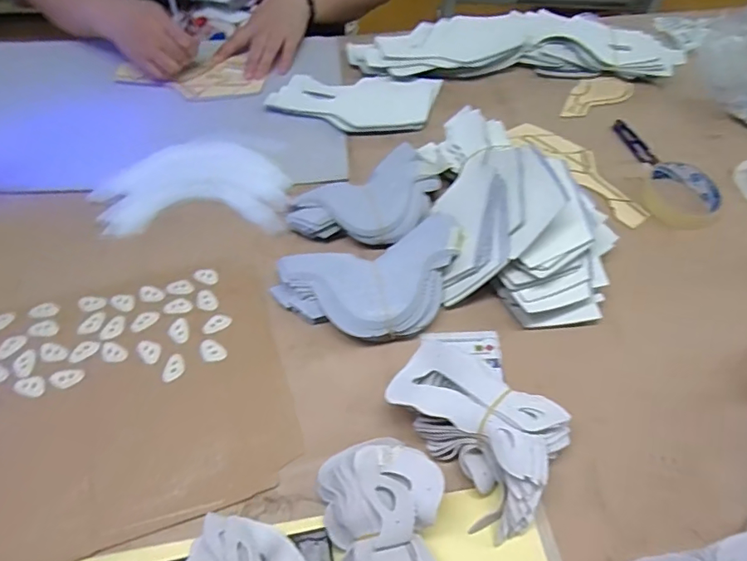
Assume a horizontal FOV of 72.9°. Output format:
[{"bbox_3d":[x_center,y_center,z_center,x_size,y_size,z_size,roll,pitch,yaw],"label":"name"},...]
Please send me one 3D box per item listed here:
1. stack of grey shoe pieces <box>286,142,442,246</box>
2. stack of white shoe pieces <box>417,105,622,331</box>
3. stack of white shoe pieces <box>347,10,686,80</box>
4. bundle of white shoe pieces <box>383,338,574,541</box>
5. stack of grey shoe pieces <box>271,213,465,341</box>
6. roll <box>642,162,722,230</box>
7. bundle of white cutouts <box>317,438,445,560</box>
[{"bbox_3d":[0.000,-0.085,0.550,0.172,0.035,0.112,-30,61,-19],"label":"stack of grey shoe pieces"},{"bbox_3d":[0.152,-0.083,0.525,0.181,0.086,0.256,-5,56,-4],"label":"stack of white shoe pieces"},{"bbox_3d":[0.199,-0.344,0.736,0.454,0.036,0.125,0,56,-1],"label":"stack of white shoe pieces"},{"bbox_3d":[0.092,0.103,0.411,0.121,0.062,0.159,-31,62,-20],"label":"bundle of white shoe pieces"},{"bbox_3d":[0.003,0.005,0.482,0.185,0.044,0.109,-15,57,-11],"label":"stack of grey shoe pieces"},{"bbox_3d":[0.357,-0.099,0.584,0.080,0.021,0.089,0,56,-1],"label":"roll"},{"bbox_3d":[0.011,0.184,0.353,0.081,0.055,0.131,-10,56,-7],"label":"bundle of white cutouts"}]

